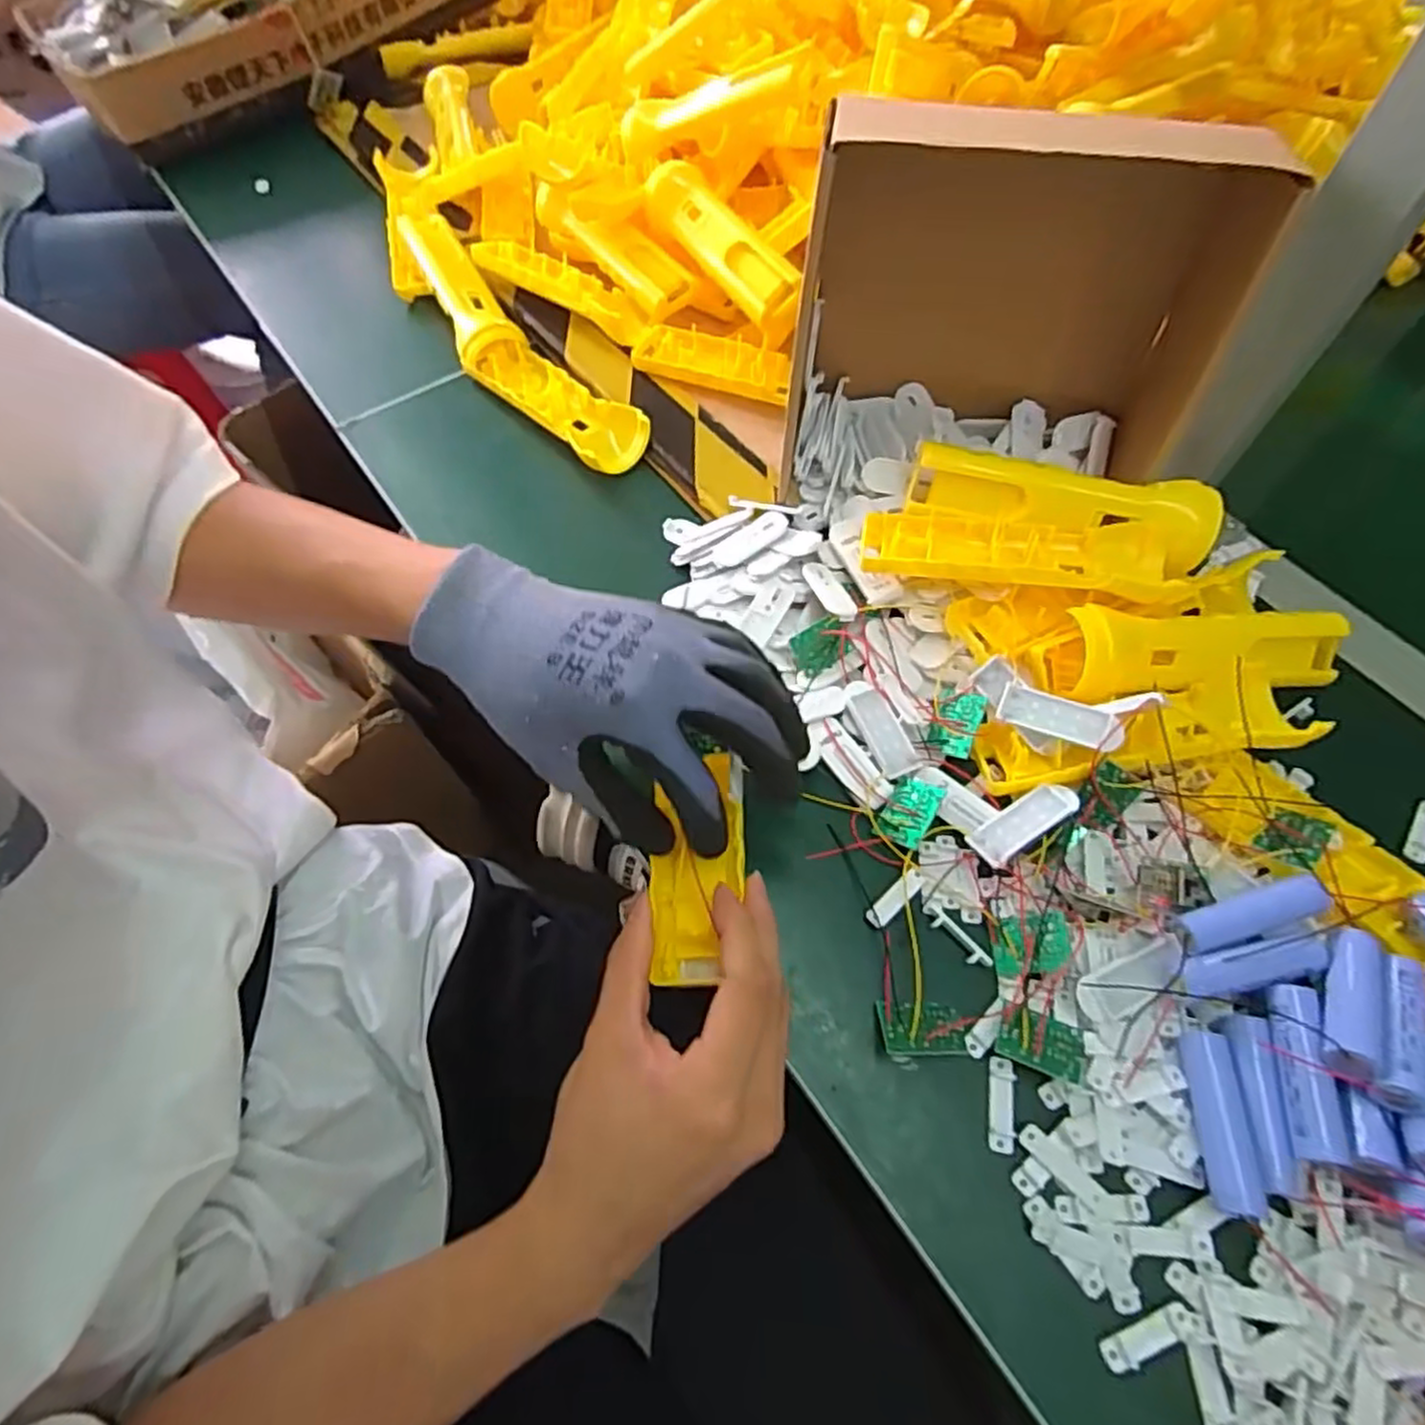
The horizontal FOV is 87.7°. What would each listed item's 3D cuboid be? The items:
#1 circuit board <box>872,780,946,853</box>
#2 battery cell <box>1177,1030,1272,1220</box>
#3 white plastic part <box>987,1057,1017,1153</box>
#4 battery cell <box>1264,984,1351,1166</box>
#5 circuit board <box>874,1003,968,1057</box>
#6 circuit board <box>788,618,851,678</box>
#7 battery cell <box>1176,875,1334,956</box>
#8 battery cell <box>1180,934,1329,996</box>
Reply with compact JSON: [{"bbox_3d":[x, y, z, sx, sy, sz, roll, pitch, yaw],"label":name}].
[{"bbox_3d":[0.100,0.050,0.376,0.023,0.004,0.035,25,70,28],"label":"circuit board"},{"bbox_3d":[0.208,0.168,0.305,0.015,0.014,0.066,4,61,2],"label":"battery cell"},{"bbox_3d":[0.125,0.169,0.320,0.010,0.005,0.037,11,61,6],"label":"white plastic part"},{"bbox_3d":[0.237,0.143,0.296,0.019,0.015,0.063,5,61,3],"label":"battery cell"},{"bbox_3d":[0.092,0.140,0.327,0.037,0.005,0.025,1,35,8],"label":"circuit board"},{"bbox_3d":[0.062,-0.038,0.420,0.034,0.006,0.026,-32,105,-8],"label":"circuit board"},{"bbox_3d":[0.242,0.091,0.333,0.064,0.018,0.019,-13,62,-7],"label":"battery cell"},{"bbox_3d":[0.237,0.110,0.325,0.064,0.019,0.019,-13,64,1],"label":"battery cell"}]

